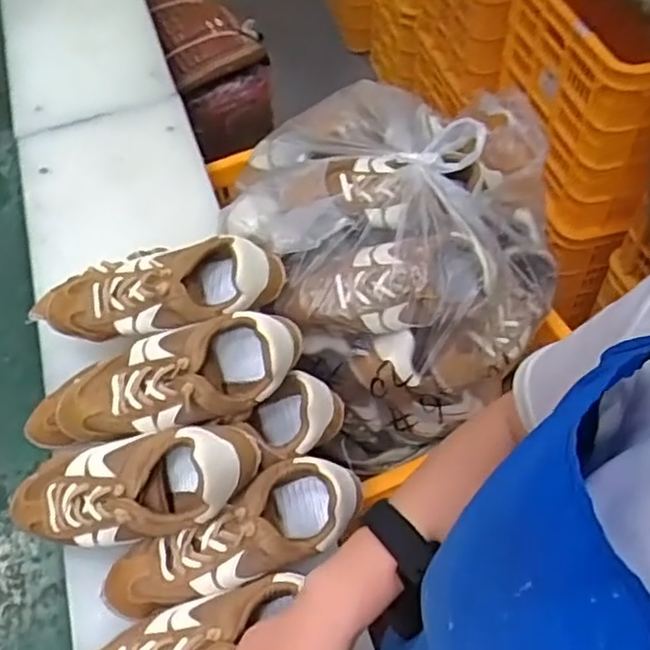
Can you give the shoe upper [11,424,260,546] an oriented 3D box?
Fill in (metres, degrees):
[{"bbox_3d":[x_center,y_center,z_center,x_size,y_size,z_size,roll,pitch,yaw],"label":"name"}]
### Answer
[{"bbox_3d":[-0.178,0.140,0.604,0.233,0.067,0.090,-14,53,10],"label":"shoe upper"}]

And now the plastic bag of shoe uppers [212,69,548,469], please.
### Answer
[{"bbox_3d":[0.086,-0.106,0.841,0.374,0.236,0.443,-19,55,-10],"label":"plastic bag of shoe uppers"}]

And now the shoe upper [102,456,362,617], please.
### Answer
[{"bbox_3d":[-0.078,0.184,0.595,0.234,0.074,0.084,-20,55,-11],"label":"shoe upper"}]

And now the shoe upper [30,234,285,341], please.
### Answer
[{"bbox_3d":[-0.176,-0.039,0.680,0.263,0.076,0.099,-1,54,3],"label":"shoe upper"}]

